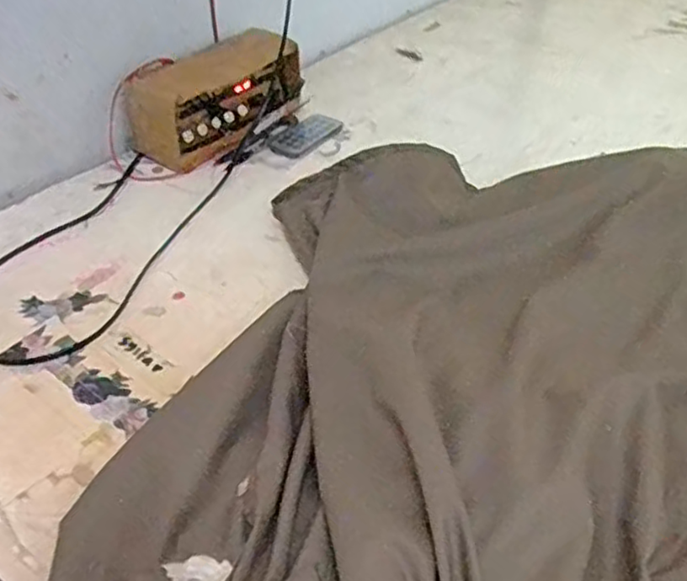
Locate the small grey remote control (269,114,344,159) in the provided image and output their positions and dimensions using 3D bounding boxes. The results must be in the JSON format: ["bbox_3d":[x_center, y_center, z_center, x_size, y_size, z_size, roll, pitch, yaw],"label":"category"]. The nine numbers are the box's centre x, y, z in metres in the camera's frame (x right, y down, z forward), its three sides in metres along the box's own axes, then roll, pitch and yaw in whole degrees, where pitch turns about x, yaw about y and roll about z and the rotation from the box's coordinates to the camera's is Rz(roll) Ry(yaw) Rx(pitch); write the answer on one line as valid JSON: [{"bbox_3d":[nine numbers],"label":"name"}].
[{"bbox_3d":[-0.039,-0.165,0.705,0.043,0.009,0.086,30,50,30],"label":"small grey remote control"}]

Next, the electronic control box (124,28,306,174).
[{"bbox_3d":[-0.128,-0.199,0.688,0.080,0.082,0.180,27,49,27],"label":"electronic control box"}]

